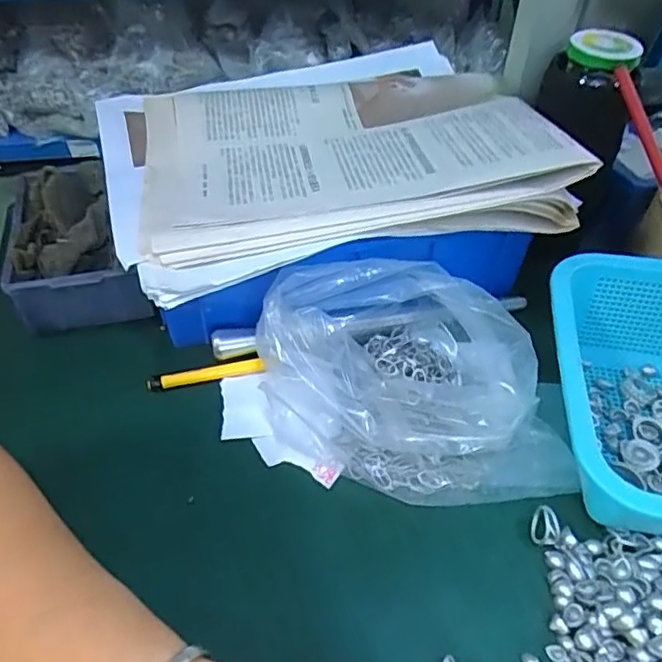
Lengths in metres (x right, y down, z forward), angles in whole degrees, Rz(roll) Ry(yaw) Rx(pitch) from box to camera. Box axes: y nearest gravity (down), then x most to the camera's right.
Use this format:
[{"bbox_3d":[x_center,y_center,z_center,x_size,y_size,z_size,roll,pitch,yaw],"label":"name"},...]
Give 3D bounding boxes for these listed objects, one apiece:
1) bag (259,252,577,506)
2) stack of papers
[{"bbox_3d":[0.048,0.028,0.370,0.172,0.075,0.149,-12,47,-9],"label":"bag"},{"bbox_3d":[-0.009,-0.134,0.424,0.293,0.038,0.240,-12,48,-13],"label":"stack of papers"}]

